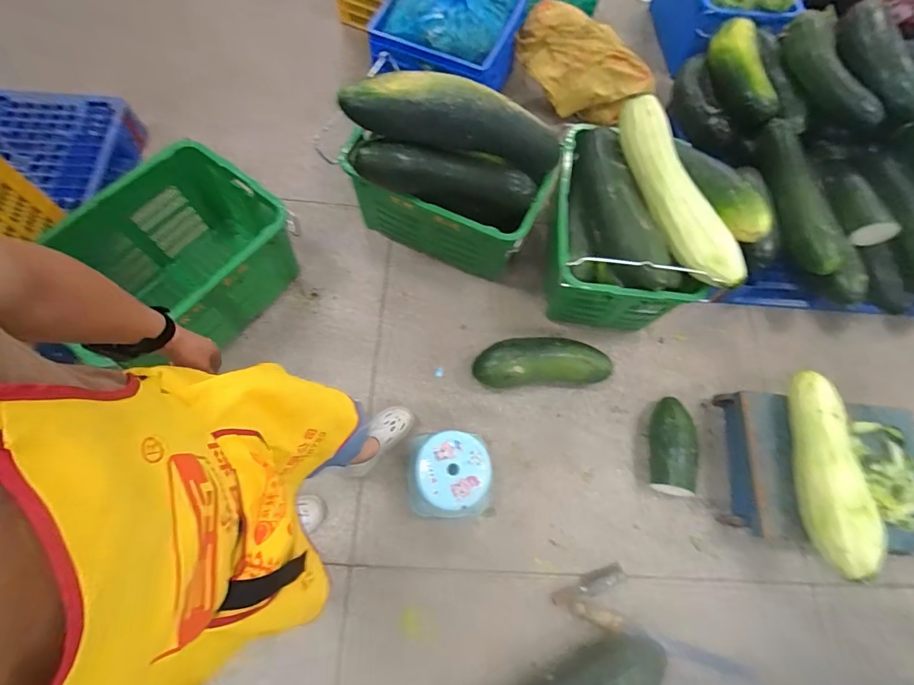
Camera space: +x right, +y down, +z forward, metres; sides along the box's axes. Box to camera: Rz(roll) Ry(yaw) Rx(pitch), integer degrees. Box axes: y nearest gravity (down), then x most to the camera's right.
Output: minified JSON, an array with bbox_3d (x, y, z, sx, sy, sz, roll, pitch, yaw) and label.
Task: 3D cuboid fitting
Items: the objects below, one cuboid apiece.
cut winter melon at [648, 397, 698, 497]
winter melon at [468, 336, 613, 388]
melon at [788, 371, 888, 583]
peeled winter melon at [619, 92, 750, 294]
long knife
[{"bbox_3d":[0.693,0.322,1.387,0.122,0.133,0.304,14,68,-1],"label":"cut winter melon"},{"bbox_3d":[0.286,0.070,1.467,0.463,0.127,0.158,0,69,-6],"label":"winter melon"},{"bbox_3d":[1.052,0.345,1.204,0.138,0.125,0.561,9,68,-3],"label":"melon"},{"bbox_3d":[0.678,-0.455,1.285,0.145,0.138,0.622,-19,72,-13],"label":"peeled winter melon"},{"bbox_3d":[0.572,0.843,1.212,0.498,0.027,0.045,20,68,2],"label":"long knife"}]

